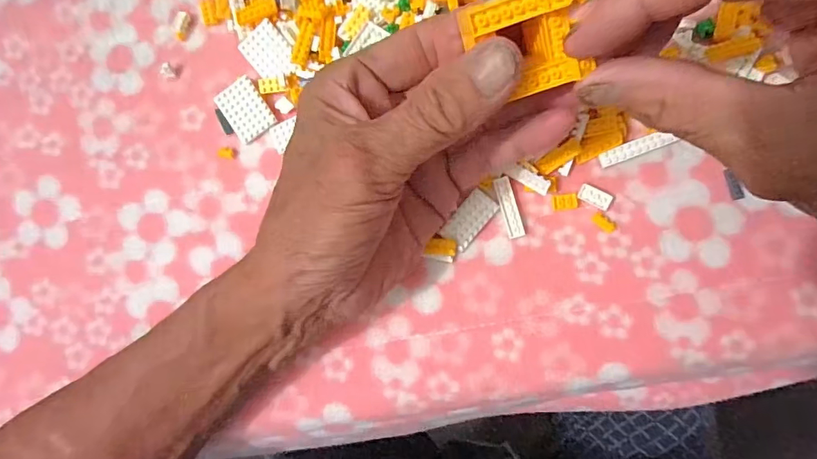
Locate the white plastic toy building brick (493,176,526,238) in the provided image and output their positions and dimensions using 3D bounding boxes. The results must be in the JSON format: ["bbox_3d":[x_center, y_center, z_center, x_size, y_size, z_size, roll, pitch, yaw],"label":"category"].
[{"bbox_3d":[0.053,-0.012,0.235,0.009,0.004,0.032,-16,84,6],"label":"white plastic toy building brick"}]

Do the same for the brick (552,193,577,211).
[{"bbox_3d":[0.081,-0.014,0.233,0.012,0.004,0.007,-6,85,7],"label":"brick"}]

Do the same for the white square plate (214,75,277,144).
[{"bbox_3d":[-0.092,-0.068,0.255,0.023,0.004,0.033,-35,90,-2],"label":"white square plate"}]

